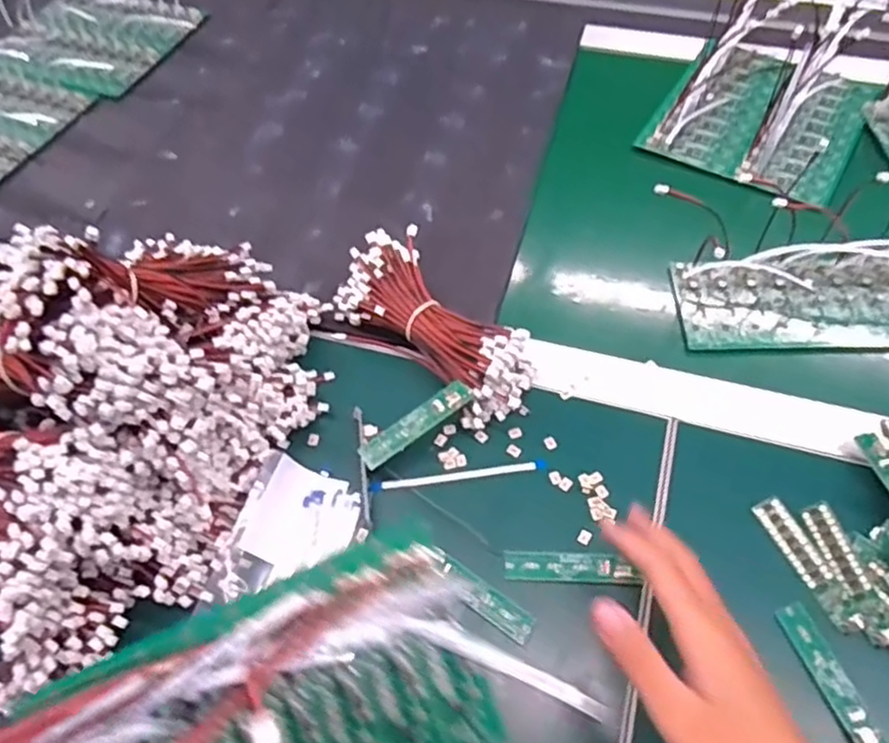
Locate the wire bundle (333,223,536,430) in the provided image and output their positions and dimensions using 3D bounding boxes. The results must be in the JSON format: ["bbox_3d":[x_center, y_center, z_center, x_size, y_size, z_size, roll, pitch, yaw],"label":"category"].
[{"bbox_3d":[-0.005,-0.038,0.508,0.169,0.049,0.085,39,67,24],"label":"wire bundle"}]

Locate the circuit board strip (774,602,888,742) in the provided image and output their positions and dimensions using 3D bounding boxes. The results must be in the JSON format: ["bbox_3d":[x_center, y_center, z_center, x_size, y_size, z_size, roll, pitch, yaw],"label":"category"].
[{"bbox_3d":[0.215,0.172,0.379,0.019,0.009,0.085,-24,53,2],"label":"circuit board strip"}]

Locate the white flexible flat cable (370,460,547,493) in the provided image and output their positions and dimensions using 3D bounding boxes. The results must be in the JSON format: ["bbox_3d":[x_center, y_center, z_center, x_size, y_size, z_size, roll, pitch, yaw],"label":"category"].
[{"bbox_3d":[0.010,0.071,0.466,0.119,0.009,0.008,-8,59,-3],"label":"white flexible flat cable"}]

